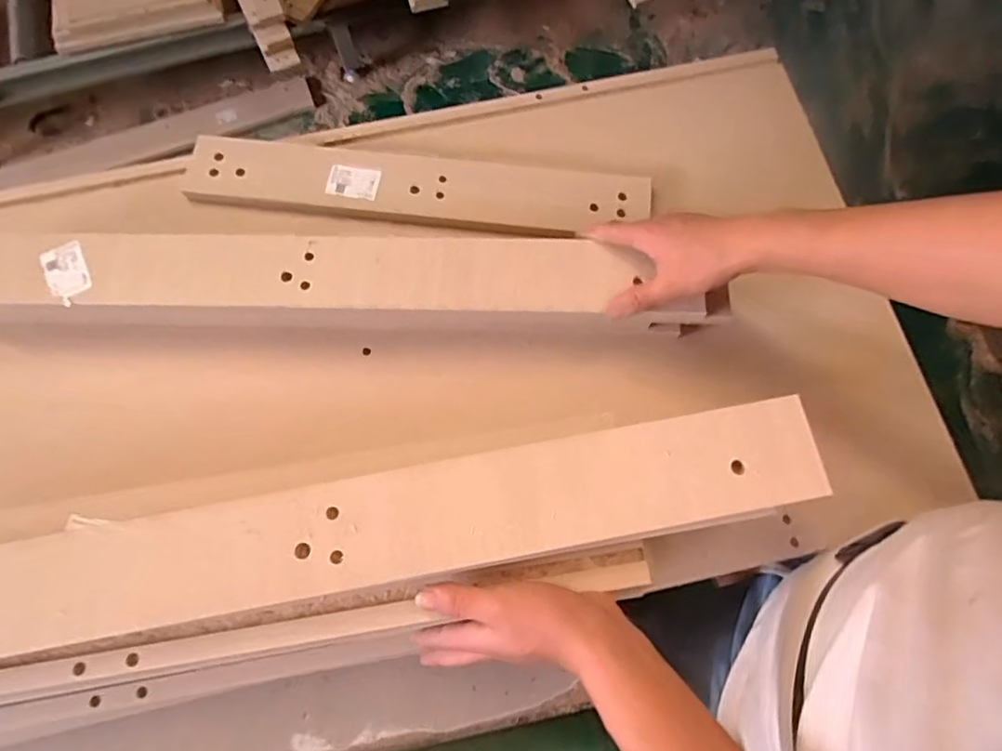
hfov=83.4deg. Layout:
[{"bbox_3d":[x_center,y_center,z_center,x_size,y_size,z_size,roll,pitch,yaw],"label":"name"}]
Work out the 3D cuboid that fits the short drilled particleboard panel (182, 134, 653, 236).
[{"bbox_3d":[-0.103,-0.220,0.653,0.533,0.014,0.084,7,74,3],"label":"short drilled particleboard panel"}]

